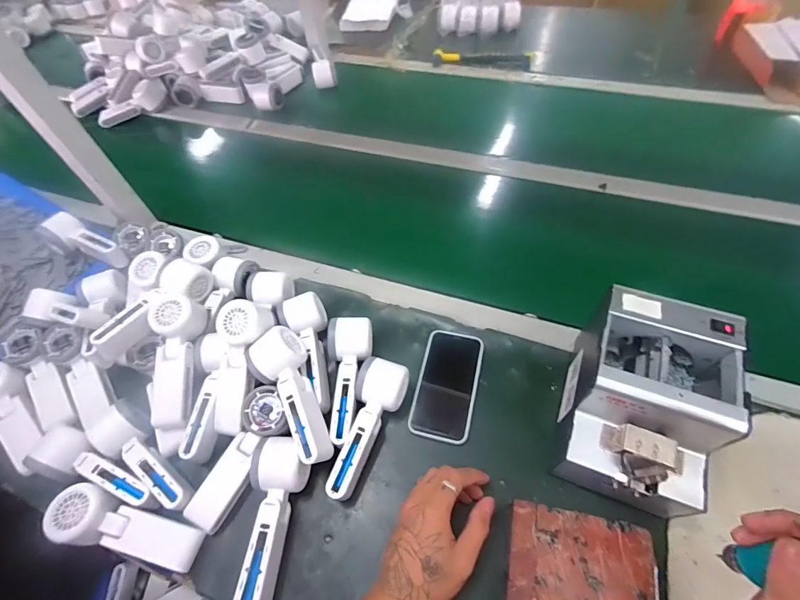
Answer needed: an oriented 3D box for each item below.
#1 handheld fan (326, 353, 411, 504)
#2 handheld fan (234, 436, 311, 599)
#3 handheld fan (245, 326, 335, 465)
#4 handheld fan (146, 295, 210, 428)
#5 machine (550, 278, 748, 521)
[{"bbox_3d":[-0.037,0.151,0.476,0.059,0.043,0.160,11,57,13],"label":"handheld fan"},{"bbox_3d":[-0.134,0.236,0.430,0.057,0.049,0.163,-5,55,2],"label":"handheld fan"},{"bbox_3d":[-0.126,0.111,0.470,0.065,0.048,0.165,-24,57,-11],"label":"handheld fan"},{"bbox_3d":[-0.291,0.078,0.520,0.056,0.048,0.162,-2,77,-2],"label":"handheld fan"},{"bbox_3d":[0.253,0.111,0.424,0.124,0.156,0.175,13,57,14],"label":"machine"}]

